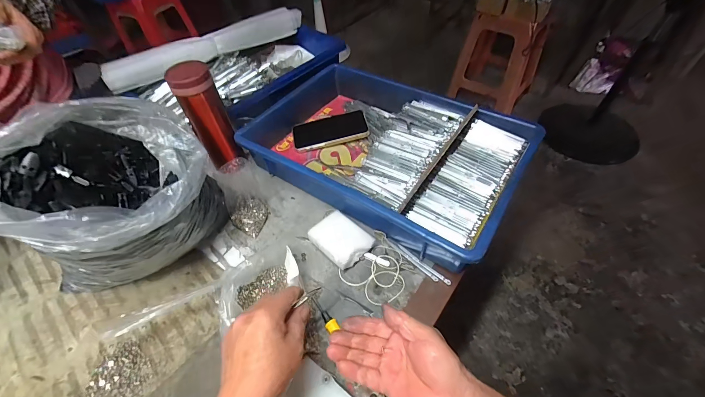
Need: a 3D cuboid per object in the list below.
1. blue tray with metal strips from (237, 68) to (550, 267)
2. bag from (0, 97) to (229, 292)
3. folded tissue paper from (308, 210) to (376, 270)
[{"bbox_3d":[0.051,-0.088,0.522,0.425,0.079,0.289,28,58,23],"label":"blue tray with metal strips"},{"bbox_3d":[-0.274,0.006,0.362,0.187,0.199,0.172,5,52,7],"label":"bag"},{"bbox_3d":[-0.018,0.061,0.442,0.061,0.028,0.083,-37,59,-24],"label":"folded tissue paper"}]

